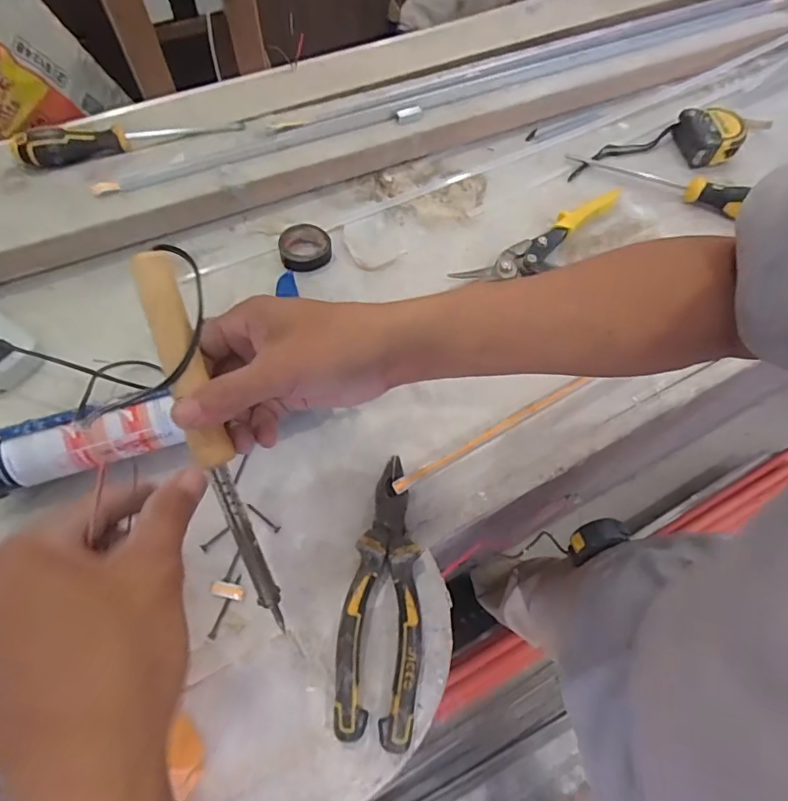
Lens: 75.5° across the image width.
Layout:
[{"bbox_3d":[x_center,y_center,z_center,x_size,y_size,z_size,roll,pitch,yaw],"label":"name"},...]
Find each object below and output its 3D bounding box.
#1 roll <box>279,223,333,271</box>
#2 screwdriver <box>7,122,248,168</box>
[{"bbox_3d":[-0.095,-0.167,0.538,0.053,0.020,0.054,1,64,-1],"label":"roll"},{"bbox_3d":[-0.274,-0.279,0.530,0.220,0.037,0.027,-20,66,-11],"label":"screwdriver"}]

